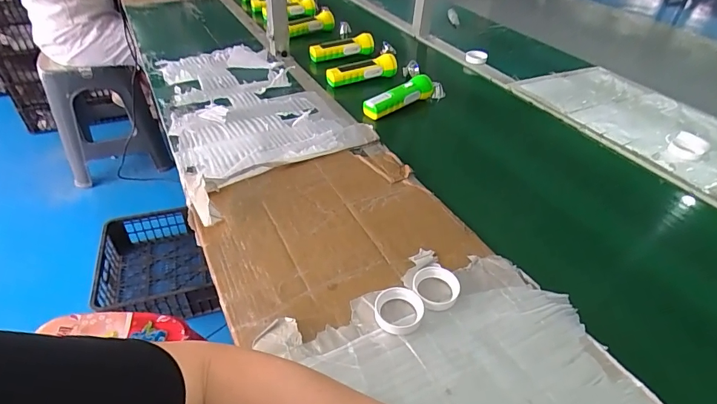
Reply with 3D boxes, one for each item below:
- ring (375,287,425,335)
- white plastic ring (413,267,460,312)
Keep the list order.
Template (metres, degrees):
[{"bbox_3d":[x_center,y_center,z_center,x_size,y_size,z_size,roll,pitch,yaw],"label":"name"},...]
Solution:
[{"bbox_3d":[0.047,0.122,0.471,0.054,0.015,0.056,2,40,-1],"label":"ring"},{"bbox_3d":[0.092,0.103,0.493,0.054,0.020,0.052,2,40,-1],"label":"white plastic ring"}]

